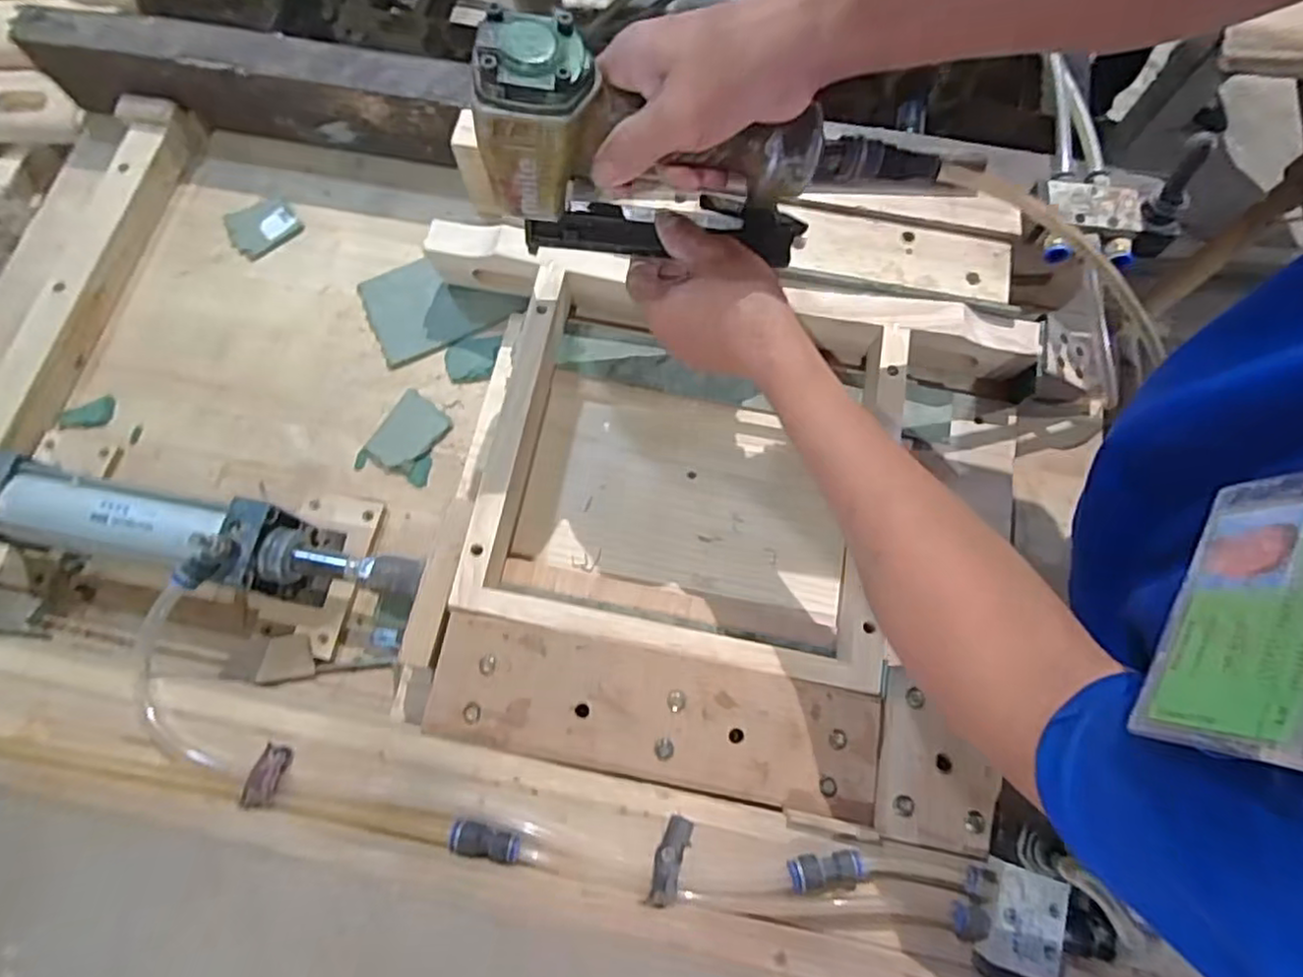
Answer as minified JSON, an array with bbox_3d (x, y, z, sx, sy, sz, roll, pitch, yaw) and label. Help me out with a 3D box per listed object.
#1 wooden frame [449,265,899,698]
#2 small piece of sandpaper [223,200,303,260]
[{"bbox_3d":[0.030,-0.021,0.510,0.291,0.060,0.285,10,73,4],"label":"wooden frame"},{"bbox_3d":[-0.360,-0.242,0.624,0.061,0.004,0.055,-33,75,-10],"label":"small piece of sandpaper"}]

